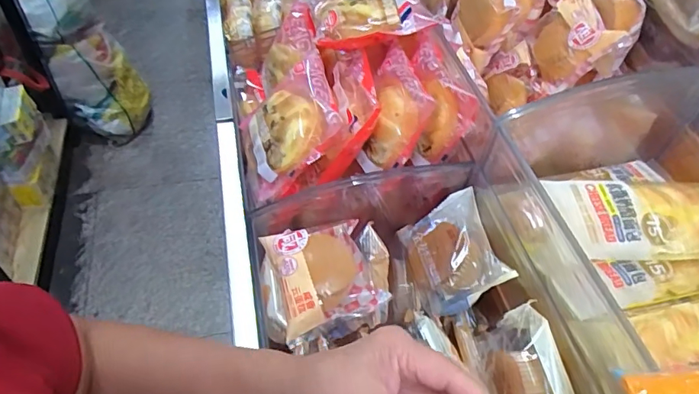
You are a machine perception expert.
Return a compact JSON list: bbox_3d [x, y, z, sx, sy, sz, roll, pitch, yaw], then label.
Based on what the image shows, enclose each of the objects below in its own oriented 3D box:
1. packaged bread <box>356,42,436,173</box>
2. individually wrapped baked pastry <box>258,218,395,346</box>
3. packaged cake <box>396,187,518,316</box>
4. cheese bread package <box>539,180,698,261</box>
[{"bbox_3d":[0.056,-0.103,0.545,0.065,0.079,0.134,12,49,4],"label":"packaged bread"},{"bbox_3d":[-0.027,0.077,0.494,0.101,0.055,0.106,-15,52,-18],"label":"individually wrapped baked pastry"},{"bbox_3d":[0.106,0.058,0.514,0.096,0.046,0.116,-24,47,13],"label":"packaged cake"},{"bbox_3d":[0.303,0.021,0.481,0.208,0.038,0.092,3,49,-3],"label":"cheese bread package"}]

